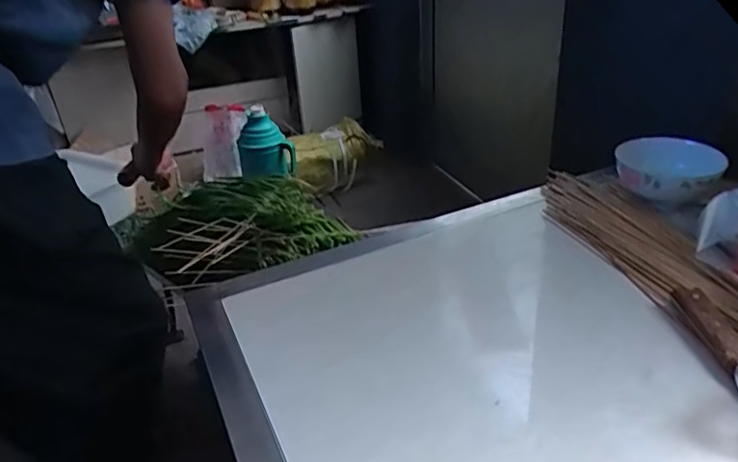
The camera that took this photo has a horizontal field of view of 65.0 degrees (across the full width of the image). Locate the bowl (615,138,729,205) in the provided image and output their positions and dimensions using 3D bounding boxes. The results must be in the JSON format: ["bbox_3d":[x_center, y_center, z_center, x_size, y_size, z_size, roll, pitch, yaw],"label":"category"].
[{"bbox_3d":[0.405,-0.078,0.790,0.123,0.066,0.123,8,32,20],"label":"bowl"}]

